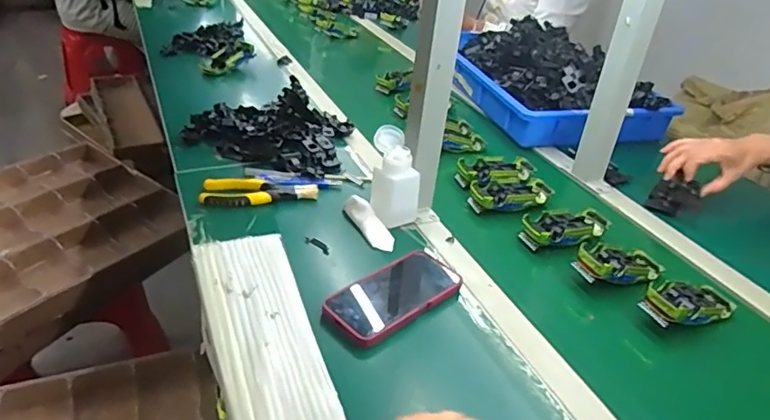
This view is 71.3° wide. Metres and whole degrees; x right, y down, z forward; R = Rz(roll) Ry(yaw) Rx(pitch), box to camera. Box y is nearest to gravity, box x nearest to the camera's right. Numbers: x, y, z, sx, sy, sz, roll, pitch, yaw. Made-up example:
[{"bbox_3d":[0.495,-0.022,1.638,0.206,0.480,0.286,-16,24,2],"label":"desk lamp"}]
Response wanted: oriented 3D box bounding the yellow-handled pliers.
[{"bbox_3d":[-0.187,-0.026,0.807,0.166,0.014,0.059,2,34,-8],"label":"yellow-handled pliers"}]

